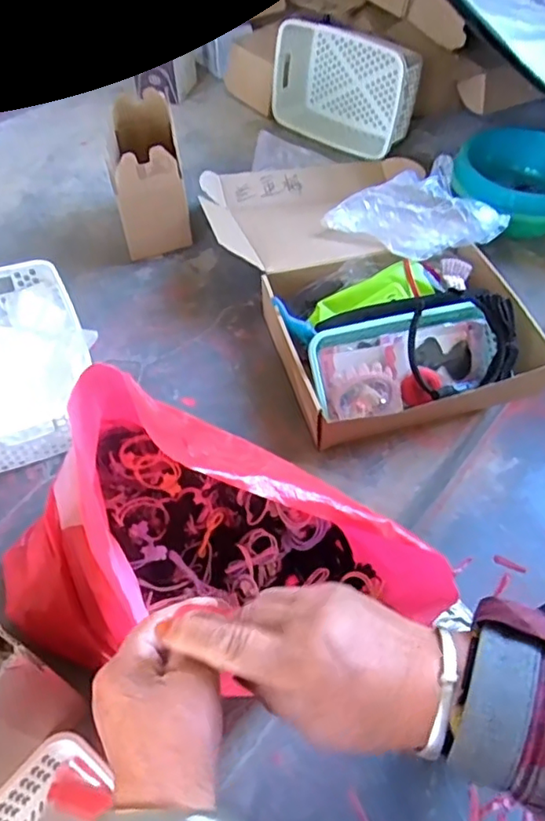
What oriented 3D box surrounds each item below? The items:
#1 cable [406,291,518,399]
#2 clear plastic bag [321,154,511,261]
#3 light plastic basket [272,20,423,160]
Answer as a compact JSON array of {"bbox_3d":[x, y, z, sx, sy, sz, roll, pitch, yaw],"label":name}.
[{"bbox_3d":[0.240,-0.088,0.757,0.141,0.056,0.127,-14,94,-15],"label":"cable"},{"bbox_3d":[0.223,-0.311,0.911,0.227,0.050,0.181,37,61,25],"label":"clear plastic bag"},{"bbox_3d":[0.150,-0.660,1.234,0.314,0.201,0.133,32,59,23],"label":"light plastic basket"}]

